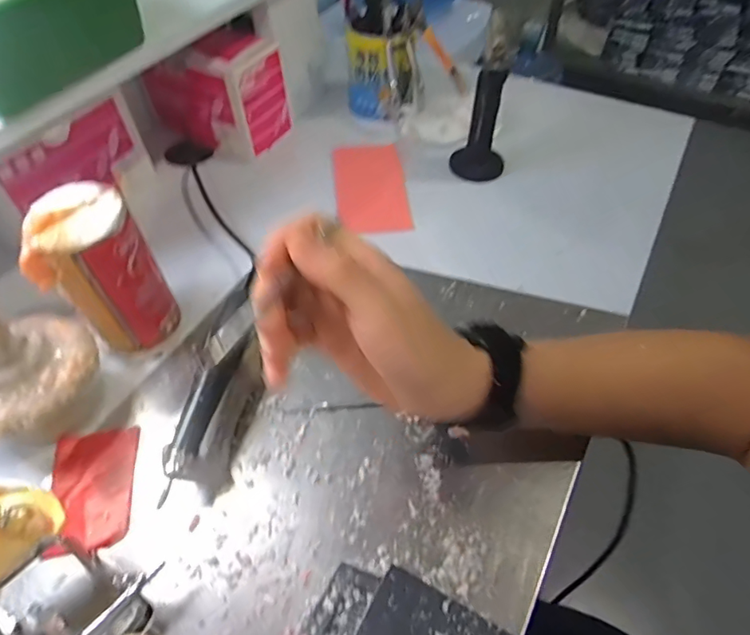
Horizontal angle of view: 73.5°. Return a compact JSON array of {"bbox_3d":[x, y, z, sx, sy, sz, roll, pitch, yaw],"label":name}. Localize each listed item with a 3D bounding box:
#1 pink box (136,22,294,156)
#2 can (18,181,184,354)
[{"bbox_3d":[-0.176,-0.258,0.568,0.132,0.107,0.087,19,55,16],"label":"pink box"},{"bbox_3d":[-0.200,-0.030,0.372,0.071,0.118,0.056,-31,57,-21],"label":"can"}]

